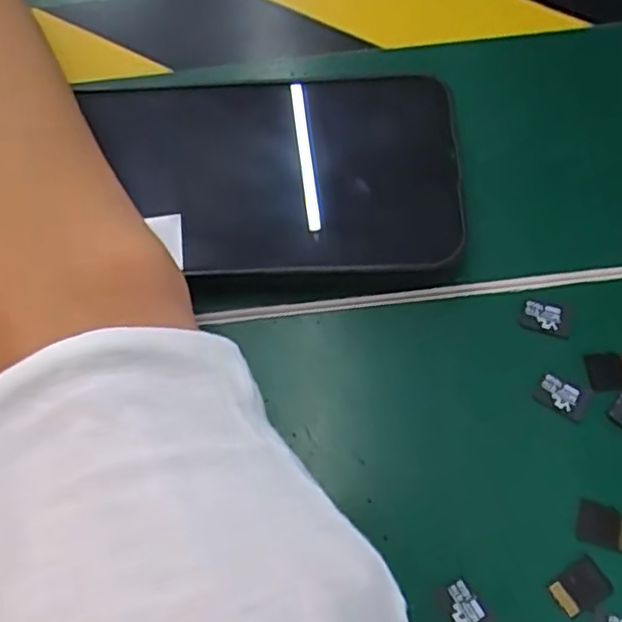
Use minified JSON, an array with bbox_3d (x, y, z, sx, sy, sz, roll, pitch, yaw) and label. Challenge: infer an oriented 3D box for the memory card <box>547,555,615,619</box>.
[{"bbox_3d":[0.073,0.075,0.173,0.015,0.004,0.011,-31,73,-12],"label":"memory card"}]

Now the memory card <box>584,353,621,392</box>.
[{"bbox_3d":[0.091,0.018,0.193,0.015,0.004,0.011,-5,72,-2],"label":"memory card"}]

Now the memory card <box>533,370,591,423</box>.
[{"bbox_3d":[0.075,0.025,0.192,0.015,0.004,0.010,27,82,11],"label":"memory card"}]

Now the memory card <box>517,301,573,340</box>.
[{"bbox_3d":[0.073,0.002,0.200,0.015,0.004,0.011,17,74,12],"label":"memory card"}]

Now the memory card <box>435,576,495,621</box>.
[{"bbox_3d":[0.041,0.080,0.171,0.010,0.004,0.015,-31,72,-8],"label":"memory card"}]

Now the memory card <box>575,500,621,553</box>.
[{"bbox_3d":[0.082,0.060,0.178,0.015,0.004,0.011,15,69,6],"label":"memory card"}]

